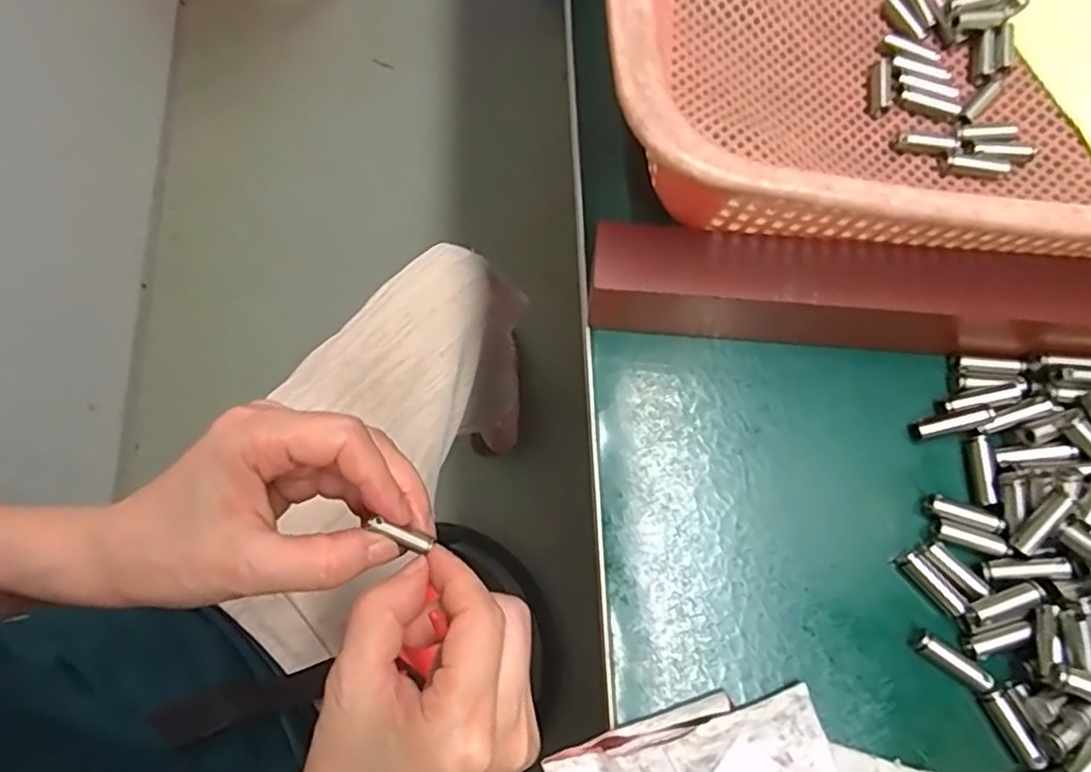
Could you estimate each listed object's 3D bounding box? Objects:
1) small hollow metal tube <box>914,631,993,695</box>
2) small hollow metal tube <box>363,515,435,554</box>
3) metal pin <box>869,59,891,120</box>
[{"bbox_3d":[0.135,0.092,0.223,0.025,0.009,0.008,34,78,11],"label":"small hollow metal tube"},{"bbox_3d":[-0.054,0.055,0.246,0.027,0.004,0.006,28,74,-23],"label":"small hollow metal tube"},{"bbox_3d":[0.145,-0.129,0.290,0.008,0.006,0.025,4,74,3],"label":"metal pin"}]

